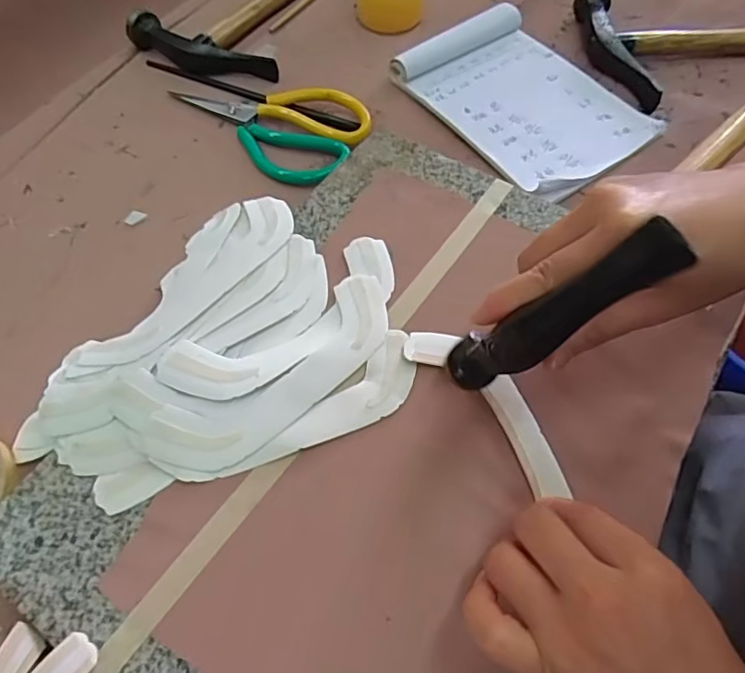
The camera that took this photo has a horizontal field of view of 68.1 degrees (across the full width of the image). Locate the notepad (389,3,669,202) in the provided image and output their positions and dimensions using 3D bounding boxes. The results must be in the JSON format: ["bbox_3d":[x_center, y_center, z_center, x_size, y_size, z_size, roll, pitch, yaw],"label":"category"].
[{"bbox_3d":[0.133,-0.211,0.484,0.148,0.022,0.205,-36,65,-17],"label":"notepad"}]

